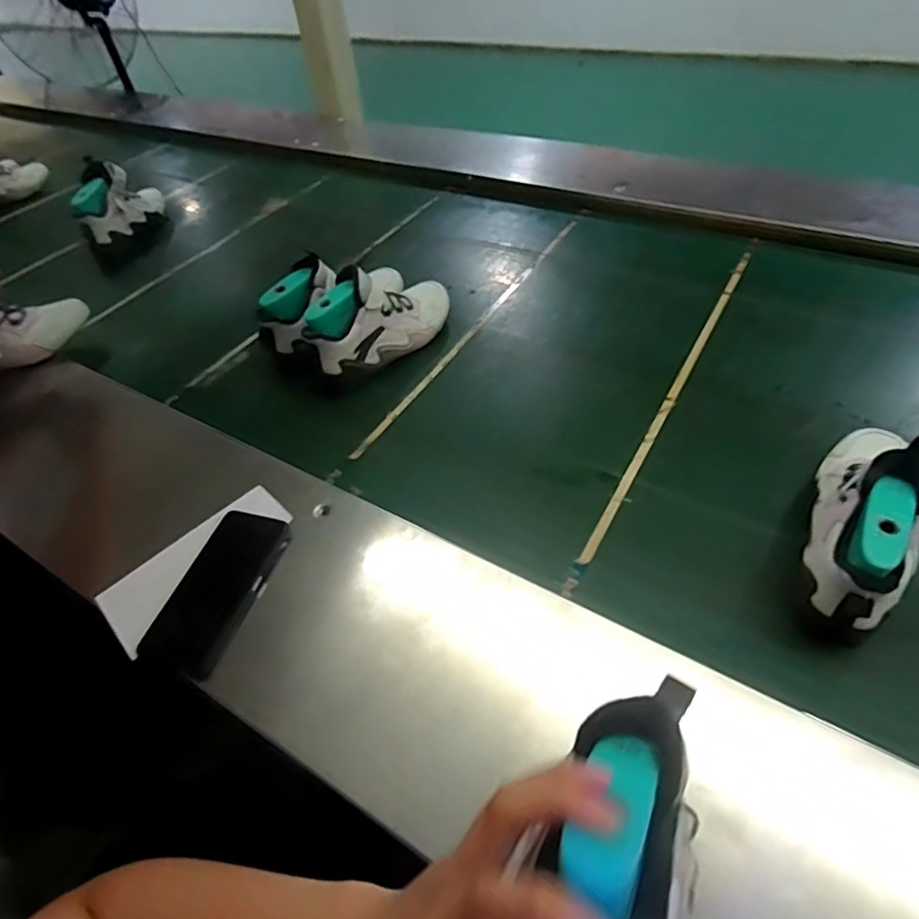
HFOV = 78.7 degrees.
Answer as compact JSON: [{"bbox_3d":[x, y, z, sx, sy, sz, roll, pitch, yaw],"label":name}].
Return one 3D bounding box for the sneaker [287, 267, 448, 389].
[{"bbox_3d":[-0.115,-0.211,0.810,0.251,0.131,0.087,-37,53,-24],"label":"sneaker"}]

